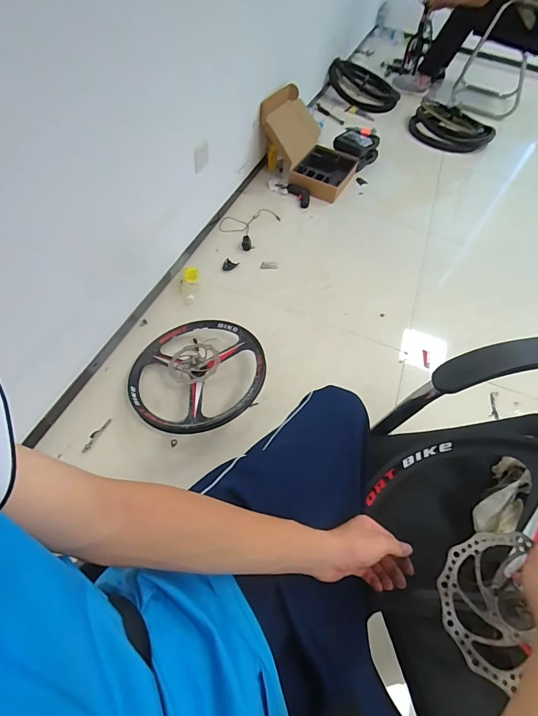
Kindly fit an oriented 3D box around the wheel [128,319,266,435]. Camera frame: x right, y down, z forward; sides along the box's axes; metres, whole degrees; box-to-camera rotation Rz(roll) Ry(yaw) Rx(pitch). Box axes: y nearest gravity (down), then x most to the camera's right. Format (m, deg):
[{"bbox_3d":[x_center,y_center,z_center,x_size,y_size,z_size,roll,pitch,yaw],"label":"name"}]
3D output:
[{"bbox_3d":[-0.218,0.041,1.109,0.398,0.089,0.407,4,55,-5],"label":"wheel"}]

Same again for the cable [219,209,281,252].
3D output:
[{"bbox_3d":[-0.099,-0.621,1.707,0.219,0.051,0.342,28,57,12],"label":"cable"}]

